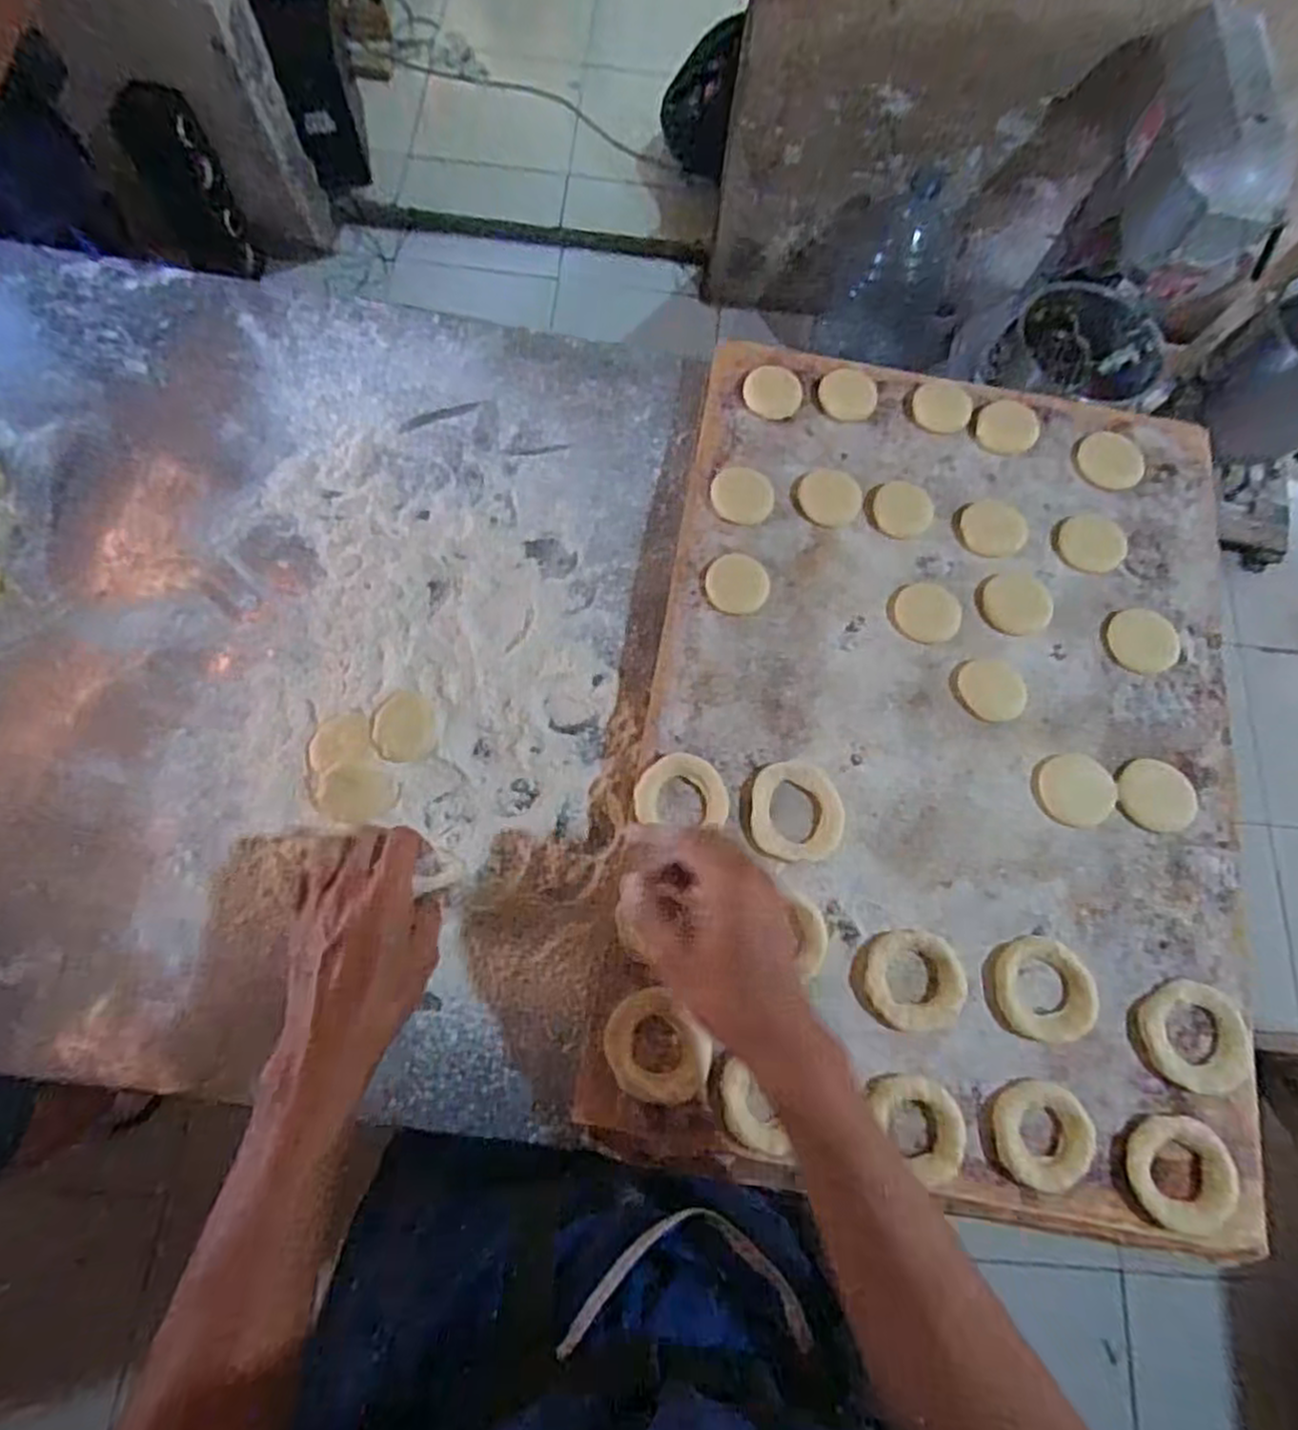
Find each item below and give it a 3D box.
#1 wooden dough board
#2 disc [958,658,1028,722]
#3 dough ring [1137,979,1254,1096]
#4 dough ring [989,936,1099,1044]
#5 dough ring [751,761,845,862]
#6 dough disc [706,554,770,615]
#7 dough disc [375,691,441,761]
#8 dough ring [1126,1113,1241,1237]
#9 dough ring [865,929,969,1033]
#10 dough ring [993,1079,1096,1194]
[{"bbox_3d":[0.208,0.002,0.532,0.420,0.027,0.601,12,72,0],"label":"wooden dough board"},{"bbox_3d":[0.248,-0.019,0.536,0.045,0.004,0.048,1,73,-3],"label":"disc"},{"bbox_3d":[0.339,0.199,0.463,0.064,0.008,0.063,1,73,-3],"label":"dough ring"},{"bbox_3d":[0.248,0.172,0.470,0.061,0.012,0.061,1,73,-3],"label":"dough ring"},{"bbox_3d":[0.100,0.064,0.502,0.060,0.008,0.065,1,73,-3],"label":"dough ring"},{"bbox_3d":[0.066,-0.097,0.558,0.045,0.010,0.048,1,73,-3],"label":"dough disc"},{"bbox_3d":[-0.171,0.008,0.525,0.043,0.005,0.049,5,79,-16],"label":"dough disc"},{"bbox_3d":[0.314,0.270,0.441,0.058,0.012,0.061,1,73,-3],"label":"dough ring"},{"bbox_3d":[0.166,0.165,0.465,0.059,0.013,0.058,1,73,-3],"label":"dough ring"},{"bbox_3d":[0.234,0.249,0.444,0.054,0.018,0.056,1,73,-3],"label":"dough ring"}]

